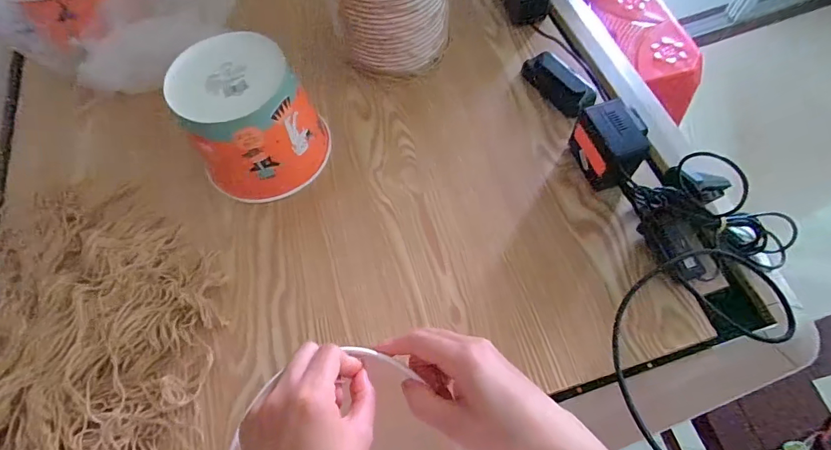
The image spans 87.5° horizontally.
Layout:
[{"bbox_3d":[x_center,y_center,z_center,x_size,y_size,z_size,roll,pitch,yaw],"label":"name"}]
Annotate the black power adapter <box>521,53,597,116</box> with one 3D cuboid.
[{"bbox_3d":[0.191,-0.191,0.586,0.041,0.027,0.104,-31,66,-12],"label":"black power adapter"}]

